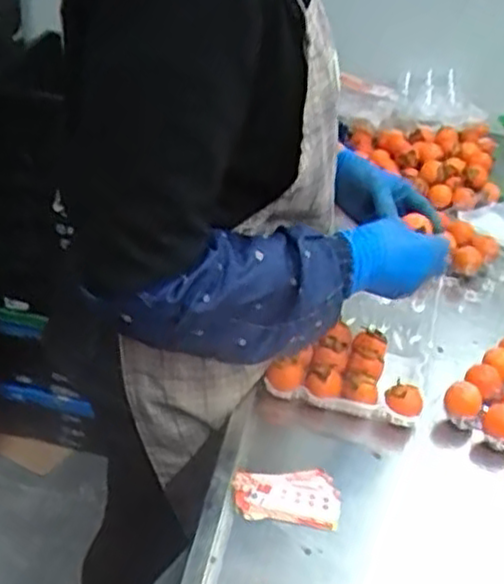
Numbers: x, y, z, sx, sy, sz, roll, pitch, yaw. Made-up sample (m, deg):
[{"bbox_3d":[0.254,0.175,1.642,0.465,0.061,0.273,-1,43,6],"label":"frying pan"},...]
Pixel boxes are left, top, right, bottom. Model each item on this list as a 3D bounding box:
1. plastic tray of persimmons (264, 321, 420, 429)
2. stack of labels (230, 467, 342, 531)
[{"bbox_3d":[0.118,0.091,0.881,0.172,0.053,0.131,15,35,11],"label":"plastic tray of persimmons"},{"bbox_3d":[0.035,0.205,0.727,0.105,0.013,0.064,2,34,-7],"label":"stack of labels"}]

